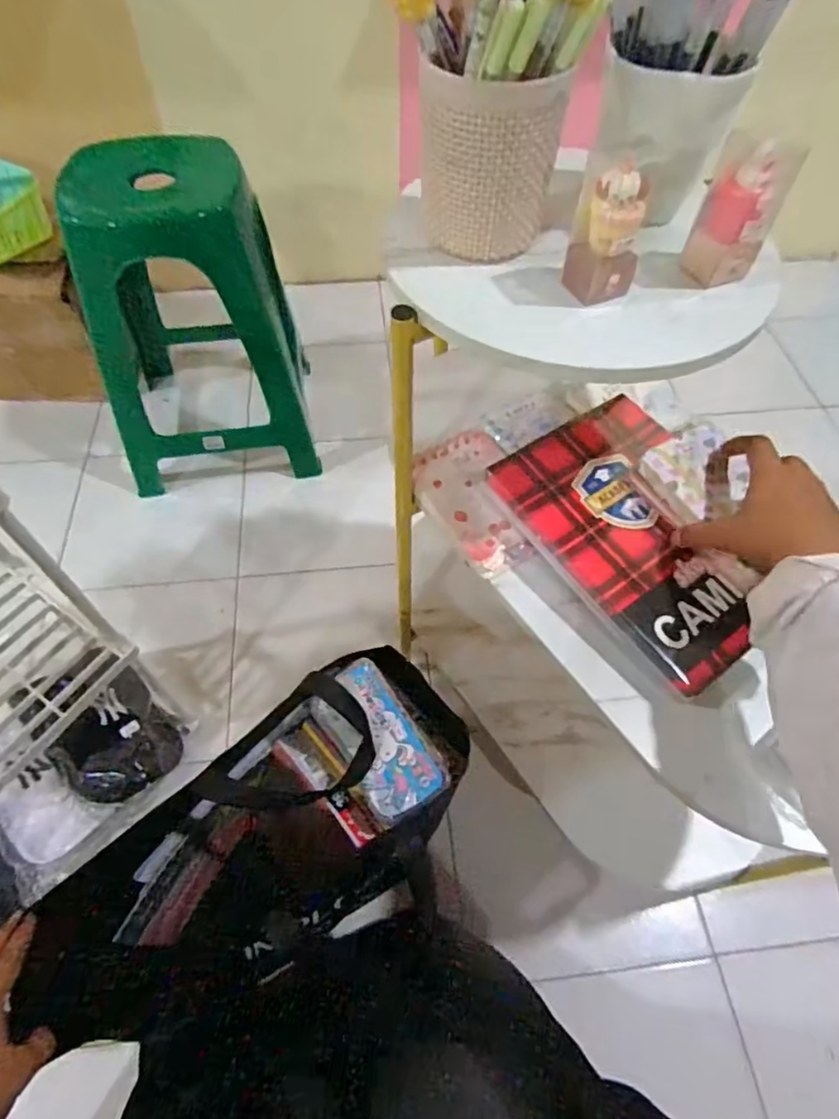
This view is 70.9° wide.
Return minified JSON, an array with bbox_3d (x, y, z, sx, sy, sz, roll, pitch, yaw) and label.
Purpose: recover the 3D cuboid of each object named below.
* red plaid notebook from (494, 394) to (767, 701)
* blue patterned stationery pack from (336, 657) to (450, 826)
[{"bbox_3d":[0.195,-0.029,0.497,0.167,0.018,0.235,-31,68,-17],"label":"red plaid notebook"},{"bbox_3d":[-0.042,0.181,0.605,0.076,0.020,0.159,-29,62,-19],"label":"blue patterned stationery pack"}]

